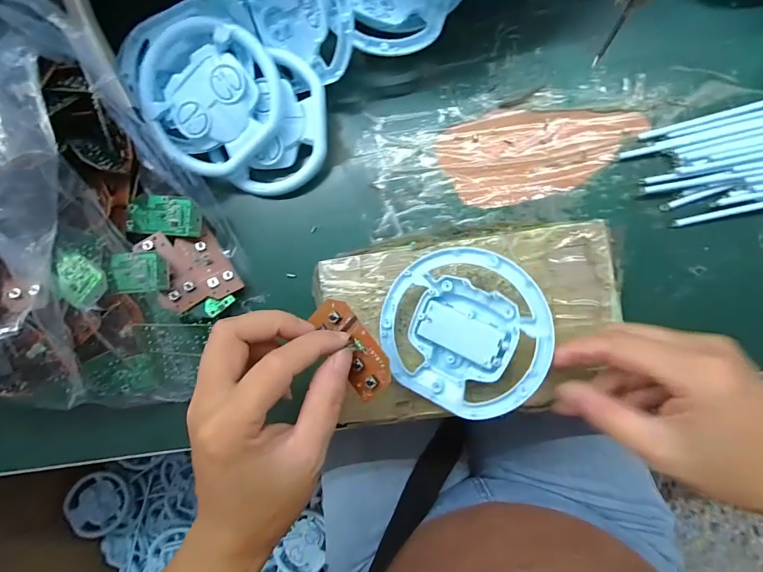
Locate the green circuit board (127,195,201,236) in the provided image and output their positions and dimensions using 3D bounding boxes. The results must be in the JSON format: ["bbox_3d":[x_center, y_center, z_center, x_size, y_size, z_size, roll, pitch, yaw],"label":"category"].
[{"bbox_3d":[-0.167,-0.054,0.304,0.060,0.005,0.029,5,89,6],"label":"green circuit board"}]

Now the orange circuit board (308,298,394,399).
[{"bbox_3d":[-0.017,0.033,0.225,0.025,0.008,0.061,-38,71,5],"label":"orange circuit board"}]

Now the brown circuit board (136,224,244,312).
[{"bbox_3d":[-0.145,-0.014,0.301,0.054,0.009,0.062,-32,89,-25],"label":"brown circuit board"}]

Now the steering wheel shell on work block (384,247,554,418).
[{"bbox_3d":[0.053,0.027,0.258,0.103,0.021,0.103,28,104,17],"label":"steering wheel shell on work block"}]

